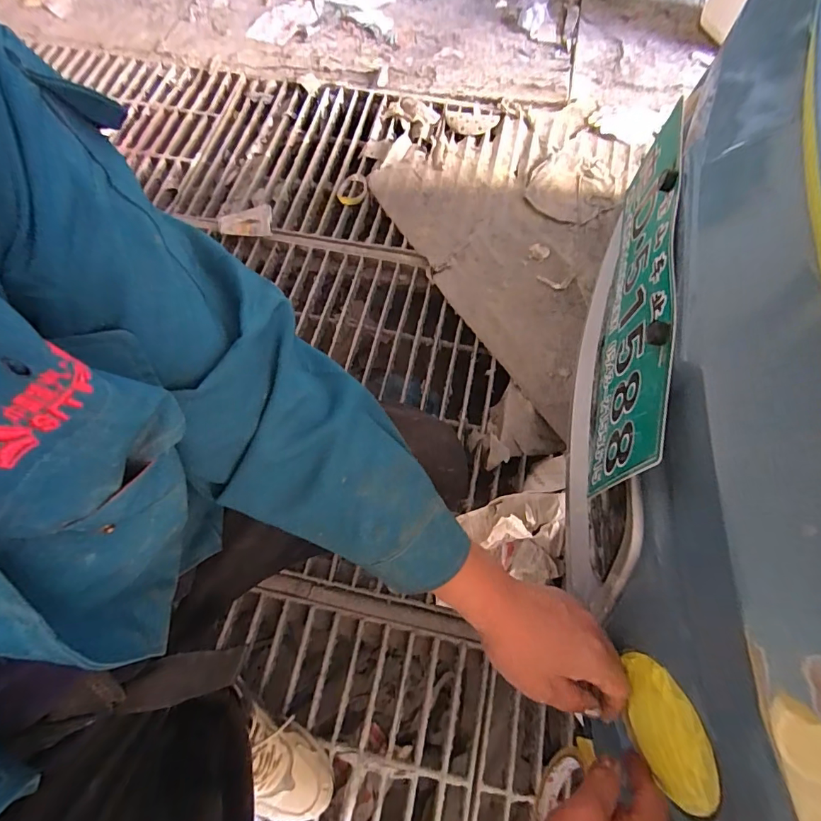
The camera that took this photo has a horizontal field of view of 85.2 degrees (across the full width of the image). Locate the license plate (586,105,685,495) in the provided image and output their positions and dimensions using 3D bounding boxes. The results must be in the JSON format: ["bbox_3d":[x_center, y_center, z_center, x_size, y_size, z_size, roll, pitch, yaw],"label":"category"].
[{"bbox_3d":[0.239,-0.126,0.478,0.010,0.144,0.429,16,69,3],"label":"license plate"}]

